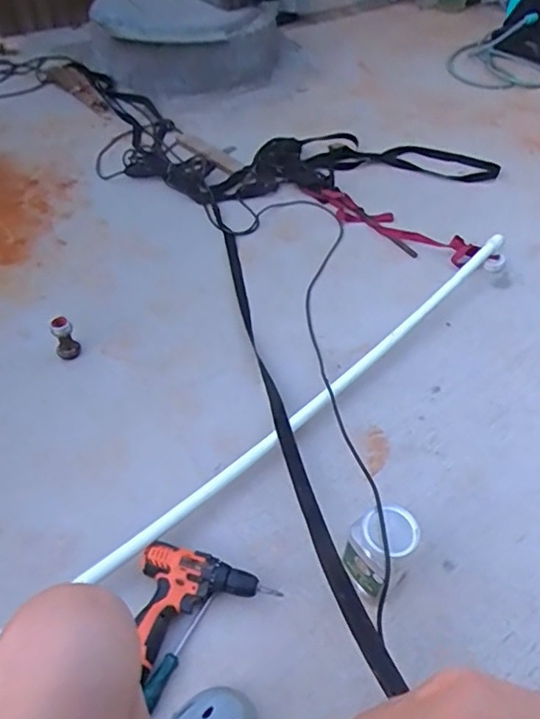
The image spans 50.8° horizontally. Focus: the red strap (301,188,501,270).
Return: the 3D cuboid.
[{"bbox_3d":[0.327,-0.354,1.505,0.533,0.029,0.102,28,54,21],"label":"red strap"}]

